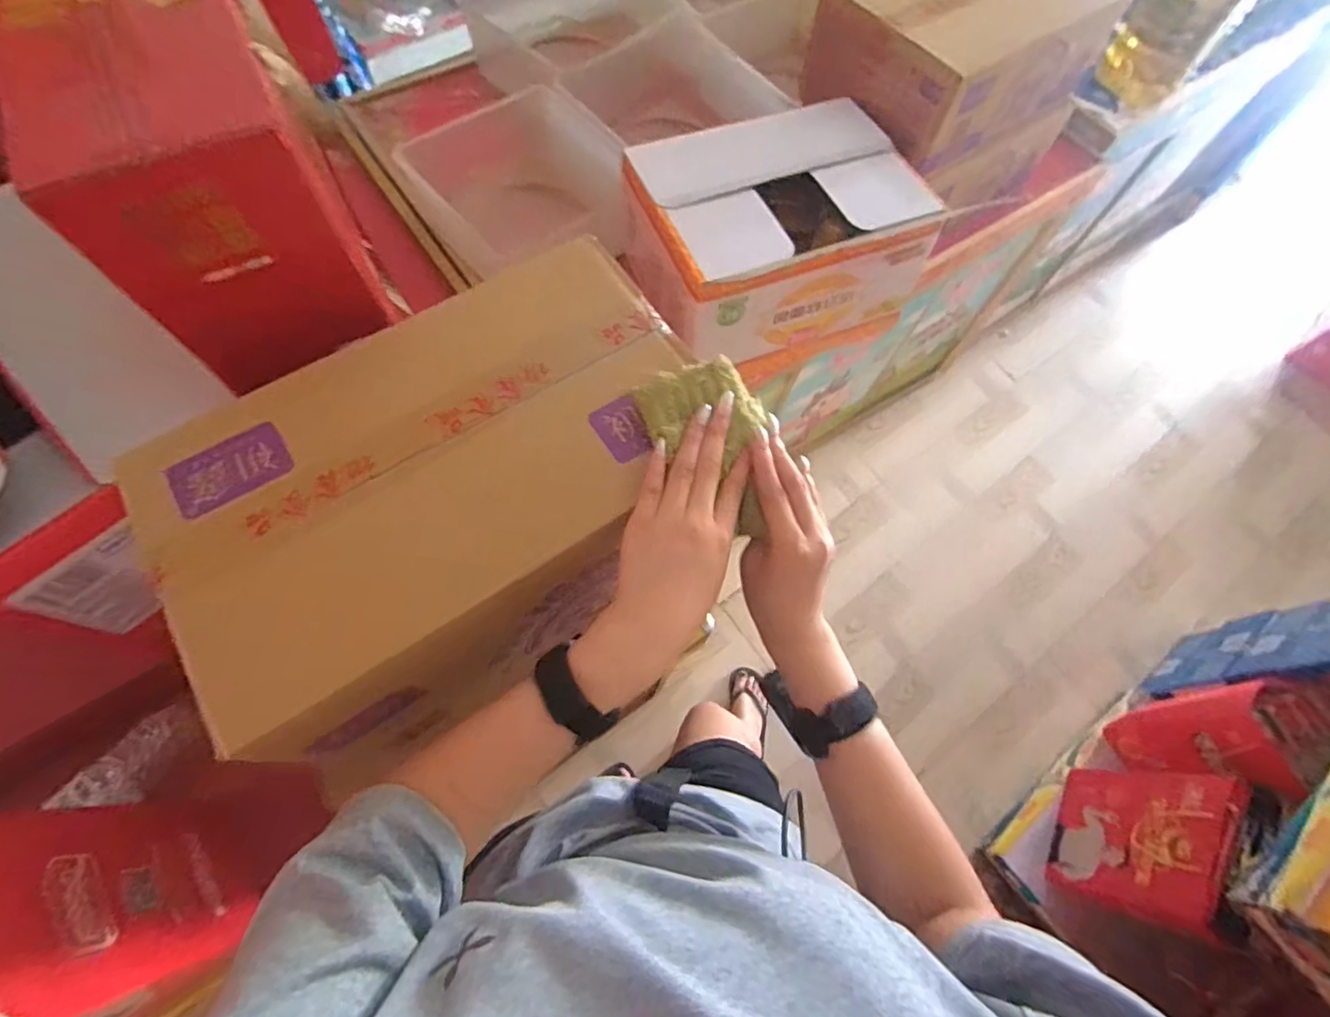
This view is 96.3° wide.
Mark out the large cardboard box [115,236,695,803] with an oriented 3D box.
[{"bbox_3d":[-0.151,-0.005,0.458,0.377,0.144,0.243,-32,72,-15],"label":"large cardboard box"}]

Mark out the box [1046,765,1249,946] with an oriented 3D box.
[{"bbox_3d":[0.855,0.603,1.078,0.072,0.349,0.282,28,69,8],"label":"box"}]

